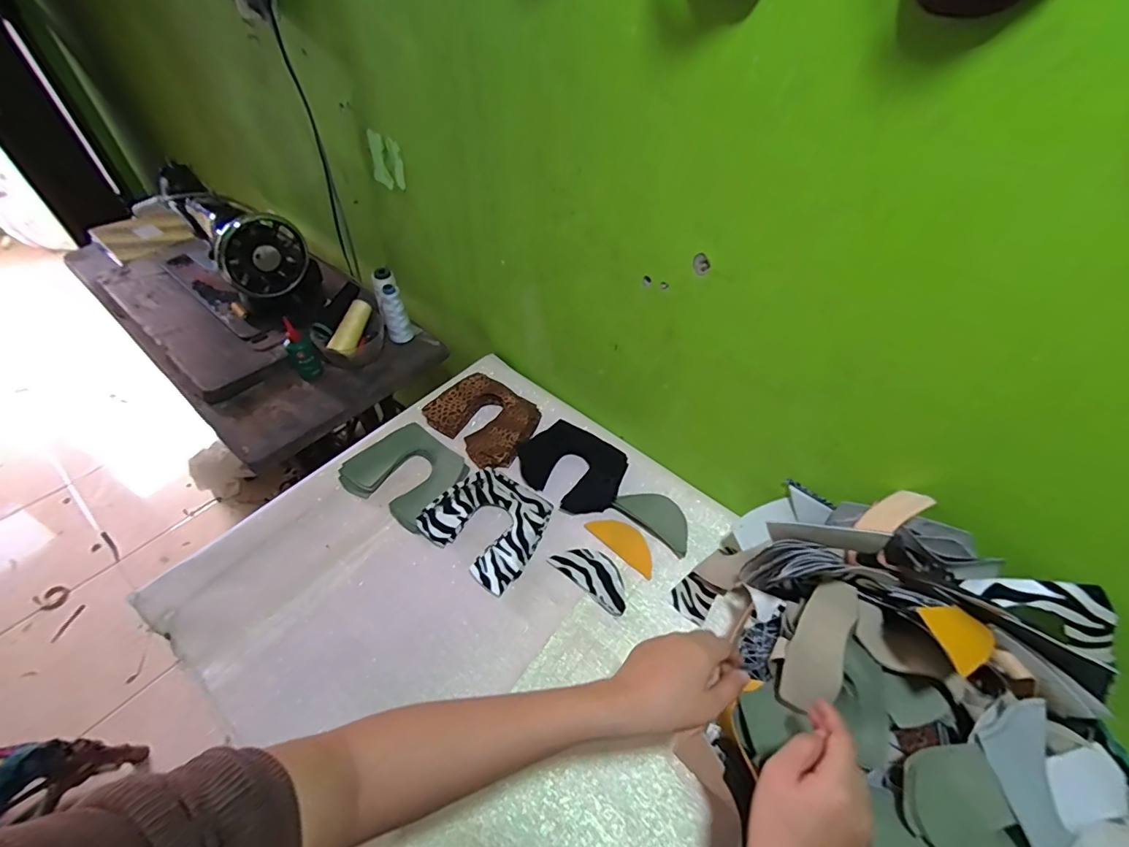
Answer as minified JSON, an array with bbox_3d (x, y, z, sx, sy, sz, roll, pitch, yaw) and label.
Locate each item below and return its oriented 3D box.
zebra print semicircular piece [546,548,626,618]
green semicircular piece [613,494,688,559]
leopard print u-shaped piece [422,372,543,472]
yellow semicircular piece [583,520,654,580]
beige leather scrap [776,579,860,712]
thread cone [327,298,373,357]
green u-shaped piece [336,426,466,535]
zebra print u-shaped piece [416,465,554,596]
[{"bbox_3d":[0.041,0.200,0.634,0.111,0.011,0.056,36,53,21],"label":"zebra print semicircular piece"},{"bbox_3d":[0.132,0.131,0.679,0.117,0.015,0.057,34,55,23],"label":"green semicircular piece"},{"bbox_3d":[-0.132,-0.013,0.781,0.165,0.027,0.141,26,53,18],"label":"leopard print u-shaped piece"},{"bbox_3d":[0.086,0.166,0.669,0.107,0.009,0.045,36,65,28],"label":"yellow semicircular piece"},{"bbox_3d":[0.235,0.204,0.441,0.046,0.011,0.117,15,77,29],"label":"beige leather scrap"},{"bbox_3d":[-0.383,-0.176,0.864,0.034,0.035,0.115,13,66,7],"label":"thread cone"},{"bbox_3d":[-0.234,0.072,0.711,0.153,0.009,0.140,32,55,22],"label":"green u-shaped piece"},{"bbox_3d":[-0.102,0.139,0.674,0.156,0.027,0.146,32,55,22],"label":"zebra print u-shaped piece"}]

